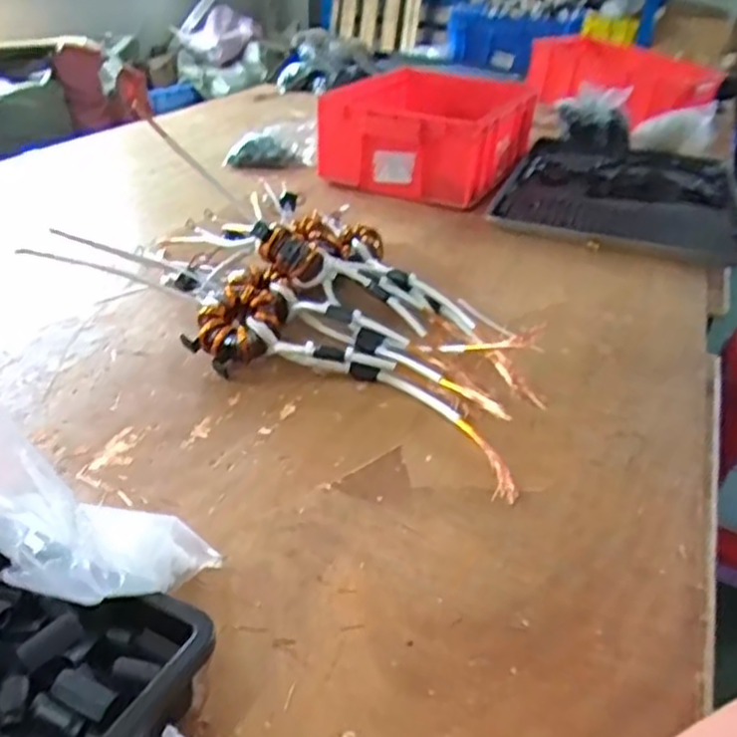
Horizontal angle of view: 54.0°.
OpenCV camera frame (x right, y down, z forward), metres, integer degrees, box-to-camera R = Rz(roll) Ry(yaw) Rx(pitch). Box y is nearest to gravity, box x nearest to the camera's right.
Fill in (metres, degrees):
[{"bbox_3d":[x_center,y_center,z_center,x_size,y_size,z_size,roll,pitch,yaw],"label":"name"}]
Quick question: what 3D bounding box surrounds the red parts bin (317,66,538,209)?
[{"bbox_3d":[0.128,-0.432,1.362,0.305,0.159,0.437,22,35,28],"label":"red parts bin"}]

